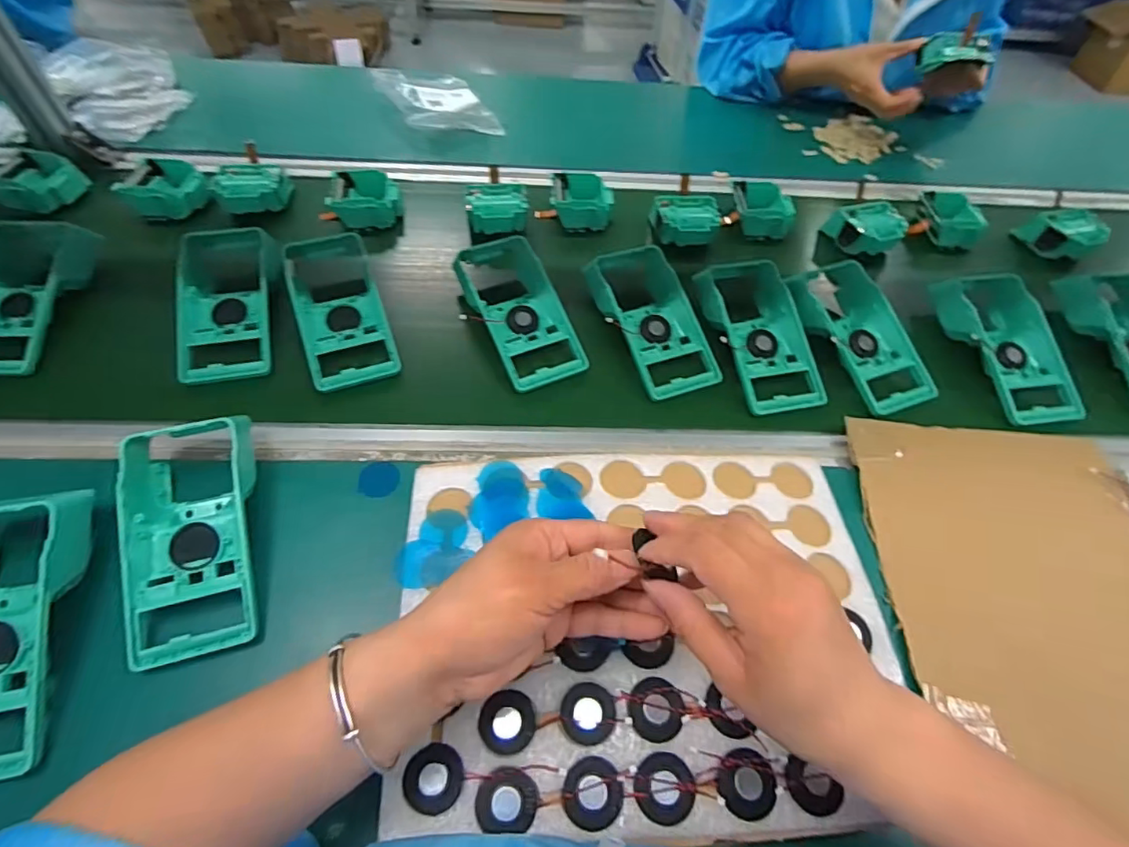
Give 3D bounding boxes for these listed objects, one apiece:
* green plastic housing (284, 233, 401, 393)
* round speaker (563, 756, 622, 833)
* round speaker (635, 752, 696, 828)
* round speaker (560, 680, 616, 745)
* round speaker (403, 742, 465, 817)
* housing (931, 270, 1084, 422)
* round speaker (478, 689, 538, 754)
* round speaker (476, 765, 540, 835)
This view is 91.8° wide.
[{"bbox_3d":[-0.230,-0.120,0.561,0.097,0.057,0.190,-17,58,-15],"label":"green plastic housing"},{"bbox_3d":[0.016,0.207,0.308,0.032,0.005,0.033,2,55,-2],"label":"round speaker"},{"bbox_3d":[0.057,0.206,0.310,0.032,0.007,0.034,2,55,-2],"label":"round speaker"},{"bbox_3d":[0.014,0.174,0.328,0.032,0.004,0.032,2,55,-2],"label":"round speaker"},{"bbox_3d":[-0.075,0.202,0.311,0.033,0.005,0.033,0,55,-3],"label":"round speaker"},{"bbox_3d":[0.471,-0.085,0.579,0.089,0.042,0.177,-6,56,-7],"label":"housing"},{"bbox_3d":[-0.034,0.178,0.326,0.033,0.004,0.032,2,55,-2],"label":"round speaker"},{"bbox_3d":[-0.032,0.211,0.306,0.034,0.006,0.030,3,55,-2],"label":"round speaker"}]

